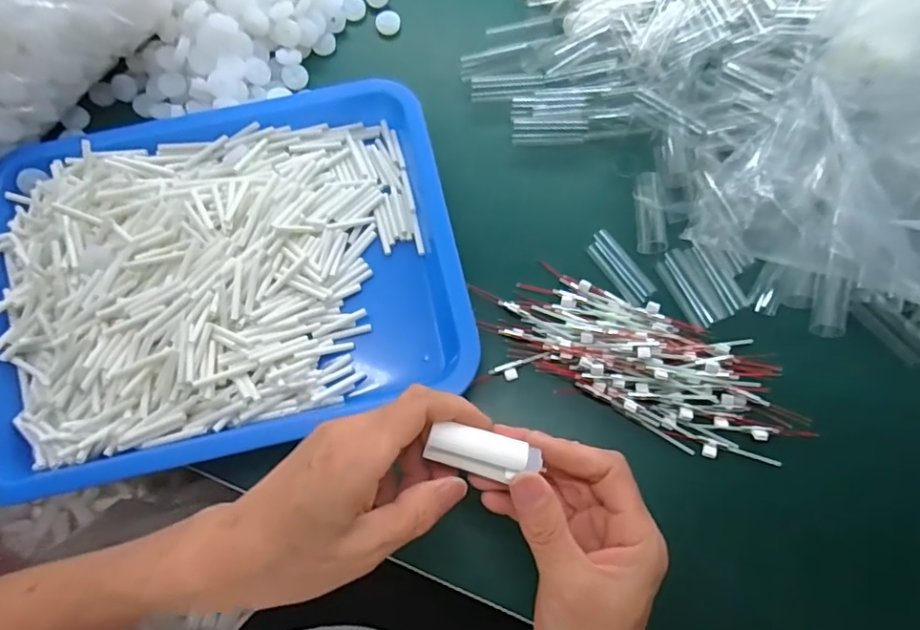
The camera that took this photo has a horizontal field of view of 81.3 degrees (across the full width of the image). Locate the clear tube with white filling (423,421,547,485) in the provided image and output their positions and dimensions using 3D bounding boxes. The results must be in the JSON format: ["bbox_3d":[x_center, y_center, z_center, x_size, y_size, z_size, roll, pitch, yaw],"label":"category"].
[{"bbox_3d":[0.012,0.069,0.266,0.053,0.010,0.019,13,73,-1],"label":"clear tube with white filling"}]

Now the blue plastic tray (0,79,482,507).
[{"bbox_3d":[-0.167,-0.034,0.378,0.325,0.030,0.263,-14,74,-6],"label":"blue plastic tray"}]

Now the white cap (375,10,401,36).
[{"bbox_3d":[-0.065,-0.260,0.476,0.020,0.009,0.022,0,72,1],"label":"white cap"}]

